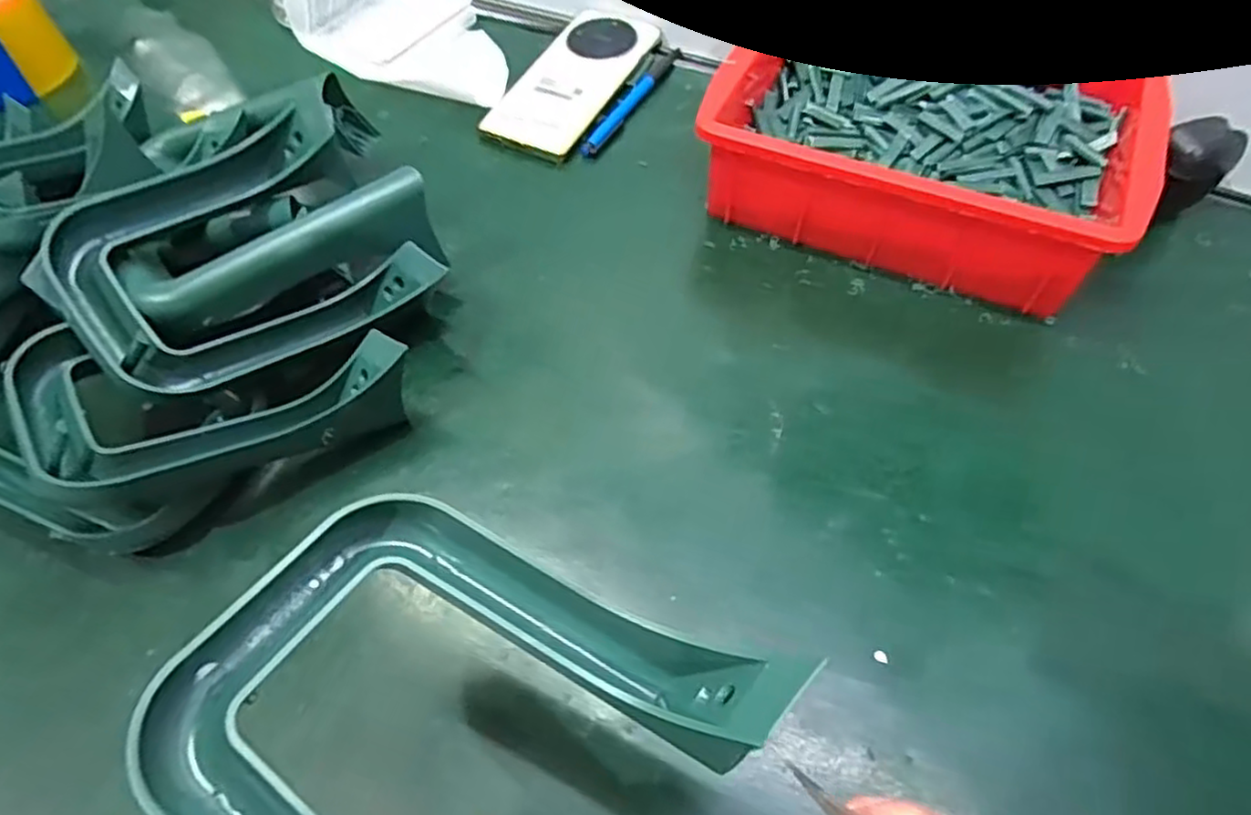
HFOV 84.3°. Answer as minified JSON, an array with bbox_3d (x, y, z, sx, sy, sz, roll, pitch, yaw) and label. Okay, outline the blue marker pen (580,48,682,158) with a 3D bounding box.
[{"bbox_3d":[0.006,-0.236,0.527,0.013,0.008,0.137,25,62,16],"label":"blue marker pen"}]

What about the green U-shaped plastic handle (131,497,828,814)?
[{"bbox_3d":[-0.047,0.092,0.196,0.156,0.066,0.126,28,63,18],"label":"green U-shaped plastic handle"}]

